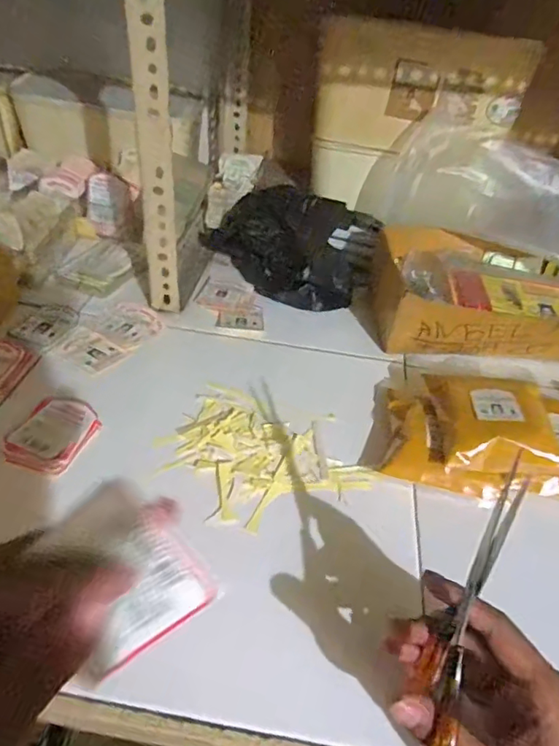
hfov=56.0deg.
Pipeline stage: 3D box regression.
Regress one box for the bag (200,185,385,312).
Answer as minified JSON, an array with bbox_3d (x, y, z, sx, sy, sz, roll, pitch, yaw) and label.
[{"bbox_3d":[0.016,-0.196,0.745,0.165,0.095,0.258,-26,49,-33],"label":"bag"}]

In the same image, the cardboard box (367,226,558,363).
[{"bbox_3d":[0.309,-0.093,0.674,0.386,0.078,0.182,3,39,-4],"label":"cardboard box"}]

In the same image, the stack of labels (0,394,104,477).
[{"bbox_3d":[-0.209,0.053,0.482,0.068,0.012,0.088,13,40,8],"label":"stack of labels"}]

